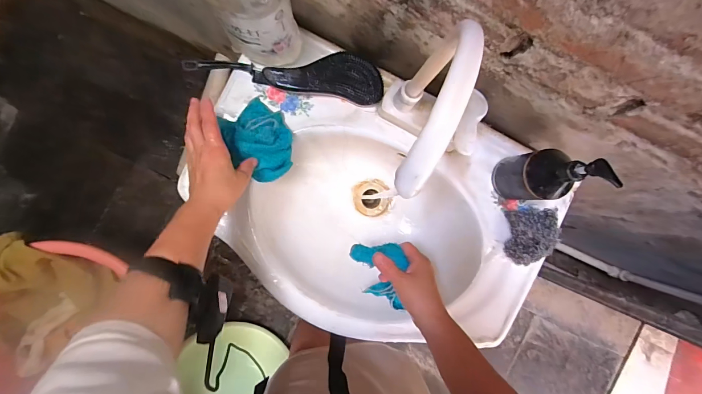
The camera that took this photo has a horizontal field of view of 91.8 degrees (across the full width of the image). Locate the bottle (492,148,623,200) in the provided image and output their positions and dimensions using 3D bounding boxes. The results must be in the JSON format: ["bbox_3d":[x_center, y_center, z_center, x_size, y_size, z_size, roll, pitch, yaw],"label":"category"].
[{"bbox_3d":[0.265,-0.027,0.465,0.061,0.181,0.071,1,94,-5],"label":"bottle"}]

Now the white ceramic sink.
[{"bbox_3d":[0.033,0.017,0.592,0.562,0.146,0.384,28,92,-6],"label":"white ceramic sink"}]

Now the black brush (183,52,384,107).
[{"bbox_3d":[-0.094,-0.197,0.514,0.289,0.028,0.067,11,93,-6],"label":"black brush"}]

